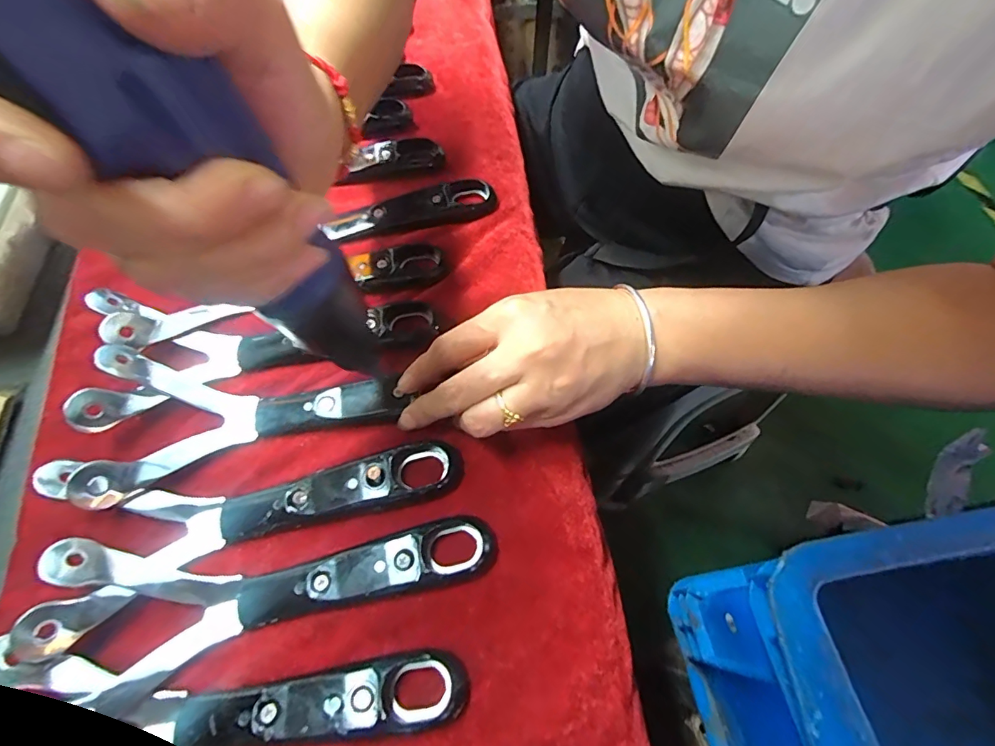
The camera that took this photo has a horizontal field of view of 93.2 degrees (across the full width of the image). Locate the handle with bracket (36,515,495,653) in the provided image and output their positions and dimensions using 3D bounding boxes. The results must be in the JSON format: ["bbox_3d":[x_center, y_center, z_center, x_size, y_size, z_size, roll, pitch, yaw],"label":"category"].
[{"bbox_3d":[-0.103,0.099,0.226,0.199,0.026,0.046,-3,64,-3],"label":"handle with bracket"}]

